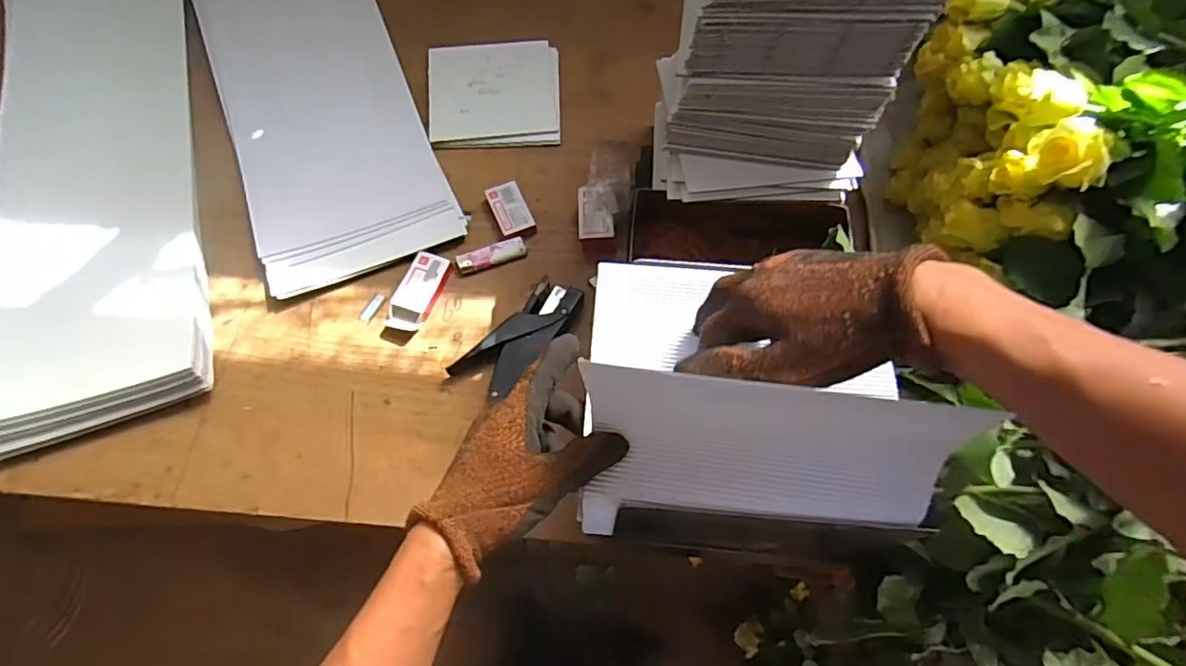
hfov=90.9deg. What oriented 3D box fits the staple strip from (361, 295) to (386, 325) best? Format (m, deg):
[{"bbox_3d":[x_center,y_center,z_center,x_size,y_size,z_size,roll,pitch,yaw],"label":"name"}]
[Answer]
[{"bbox_3d":[-0.230,-0.026,0.611,0.014,0.004,0.032,28,70,12],"label":"staple strip"}]

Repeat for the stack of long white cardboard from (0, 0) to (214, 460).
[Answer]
[{"bbox_3d":[-0.566,-0.210,0.666,0.212,0.052,0.676,-17,68,-7],"label":"stack of long white cardboard"}]

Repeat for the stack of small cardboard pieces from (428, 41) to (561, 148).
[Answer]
[{"bbox_3d":[-0.123,-0.301,0.731,0.160,0.017,0.156,-4,67,-2],"label":"stack of small cardboard pieces"}]

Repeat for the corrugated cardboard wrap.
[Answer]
[{"bbox_3d":[0.104,0.022,0.383,0.213,0.079,0.188,-2,67,0],"label":"corrugated cardboard wrap"}]

